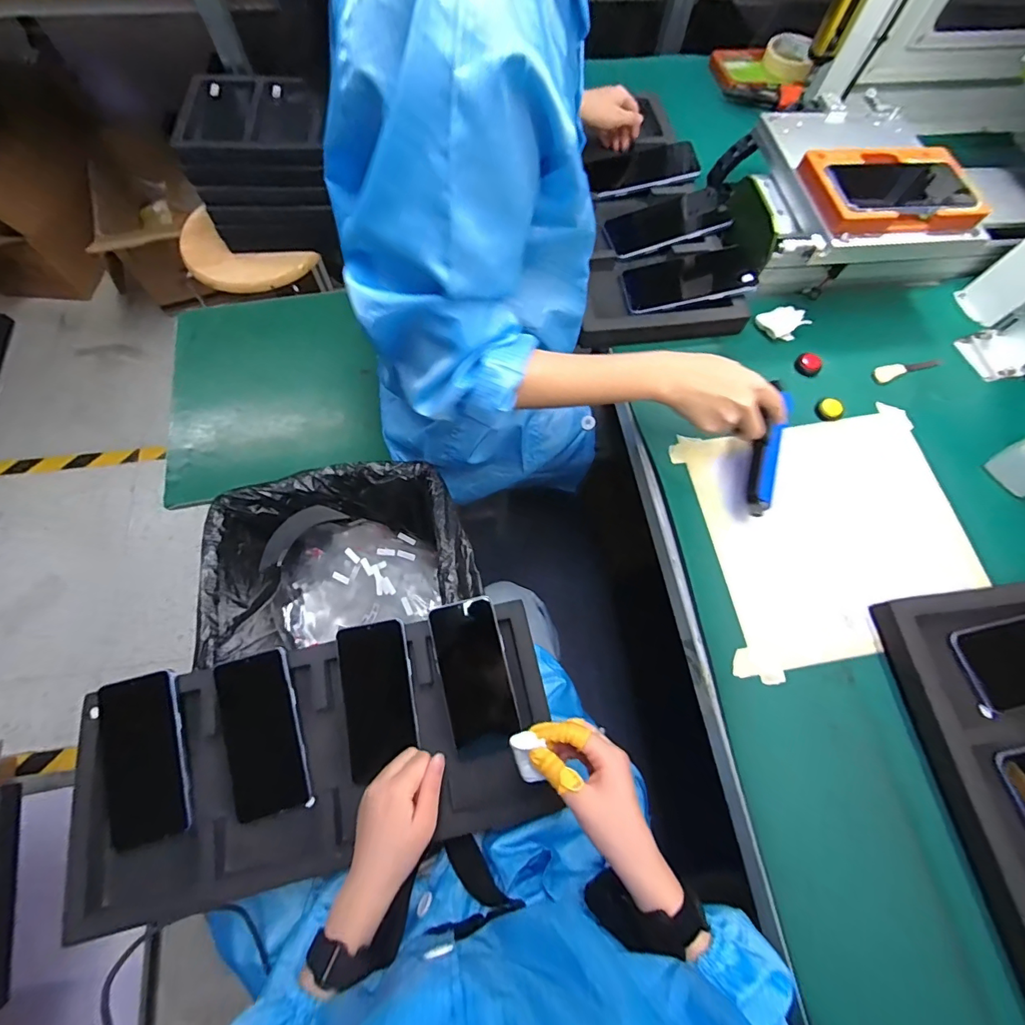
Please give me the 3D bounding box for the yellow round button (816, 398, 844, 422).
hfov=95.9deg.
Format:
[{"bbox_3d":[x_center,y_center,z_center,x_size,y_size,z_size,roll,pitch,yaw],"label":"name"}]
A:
[{"bbox_3d":[0.401,-0.130,0.583,0.025,0.015,0.029,-37,74,-15],"label":"yellow round button"}]

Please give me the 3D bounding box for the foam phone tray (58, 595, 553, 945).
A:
[{"bbox_3d":[-0.198,0.254,0.486,0.478,0.056,0.235,-15,70,-8],"label":"foam phone tray"}]

